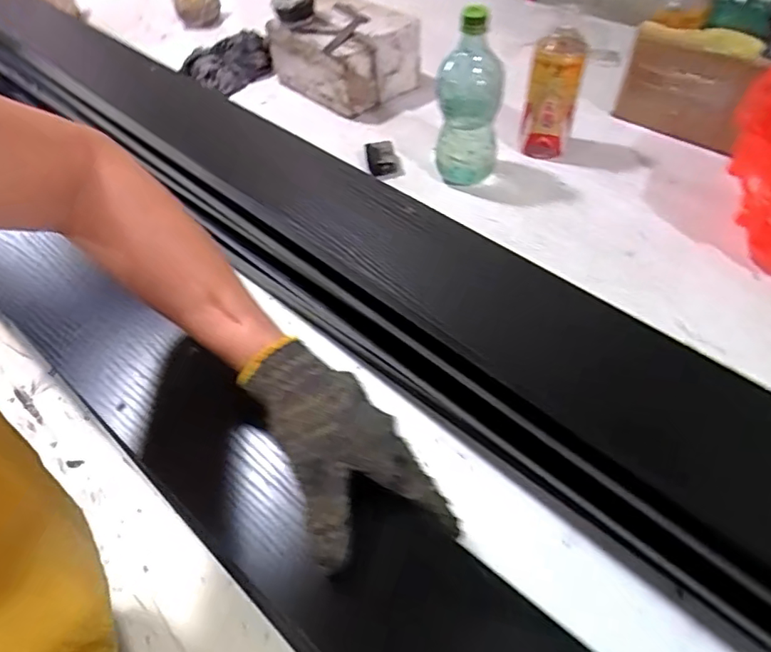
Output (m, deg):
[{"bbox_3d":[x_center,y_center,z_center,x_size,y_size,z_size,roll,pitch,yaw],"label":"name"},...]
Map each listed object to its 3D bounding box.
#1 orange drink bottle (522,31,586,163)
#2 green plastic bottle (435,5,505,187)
[{"bbox_3d":[0.219,-0.296,0.684,0.059,0.152,0.053,13,52,16],"label":"orange drink bottle"},{"bbox_3d":[0.104,-0.269,0.646,0.080,0.198,0.070,5,50,9],"label":"green plastic bottle"}]

